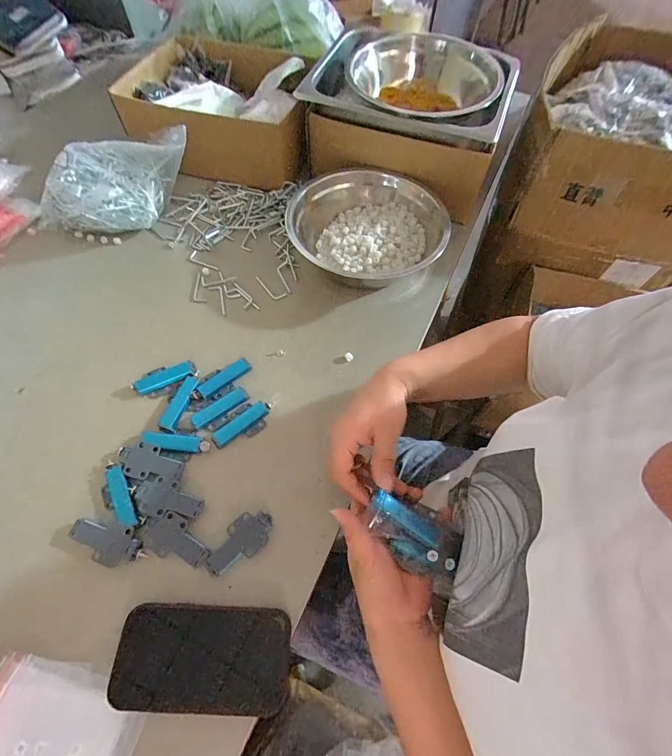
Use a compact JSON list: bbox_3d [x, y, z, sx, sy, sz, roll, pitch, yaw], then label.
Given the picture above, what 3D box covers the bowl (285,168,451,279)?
[{"bbox_3d":[0.052,-0.242,0.593,0.253,0.078,0.232,-9,63,-7],"label":"bowl"}]

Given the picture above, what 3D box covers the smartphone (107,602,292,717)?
[{"bbox_3d":[-0.127,0.269,0.347,0.162,0.013,0.081,4,62,0],"label":"smartphone"}]

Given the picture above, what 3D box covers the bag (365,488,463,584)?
[{"bbox_3d":[0.074,0.150,0.351,0.097,0.029,0.049,25,78,0],"label":"bag"}]

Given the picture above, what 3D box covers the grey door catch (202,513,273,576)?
[{"bbox_3d":[-0.106,0.181,0.396,0.079,0.015,0.040,-37,69,-20],"label":"grey door catch"}]

